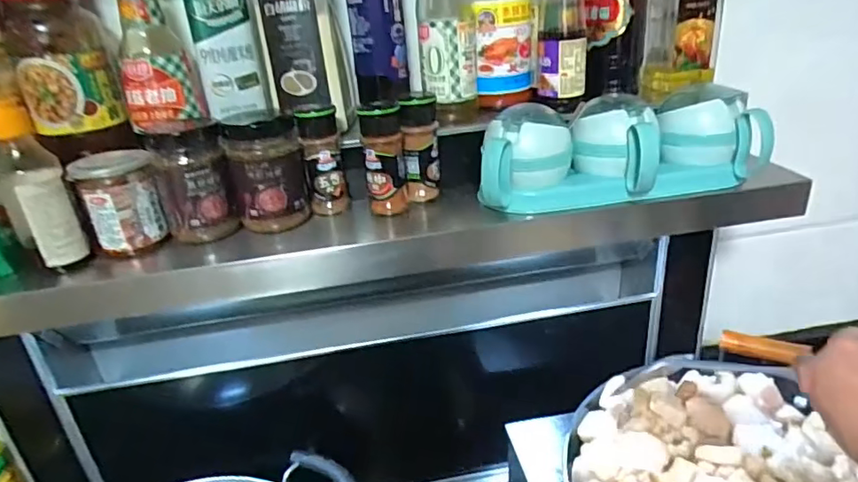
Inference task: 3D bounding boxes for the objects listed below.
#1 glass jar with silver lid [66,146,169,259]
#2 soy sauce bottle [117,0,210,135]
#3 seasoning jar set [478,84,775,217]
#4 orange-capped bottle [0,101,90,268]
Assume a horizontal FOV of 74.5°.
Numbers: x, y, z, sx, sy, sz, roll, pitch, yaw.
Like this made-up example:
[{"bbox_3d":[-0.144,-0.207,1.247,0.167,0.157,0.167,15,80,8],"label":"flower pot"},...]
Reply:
[{"bbox_3d":[-0.281,-0.039,0.514,0.061,0.089,0.060,-4,27,2],"label":"glass jar with silver lid"},{"bbox_3d":[-0.276,-0.203,0.549,0.070,0.181,0.055,-18,29,-25],"label":"soy sauce bottle"},{"bbox_3d":[0.179,-0.084,0.542,0.264,0.090,0.090,-8,27,-6],"label":"seasoning jar set"},{"bbox_3d":[-0.340,-0.046,0.474,0.056,0.131,0.058,-24,32,-33],"label":"orange-capped bottle"}]

